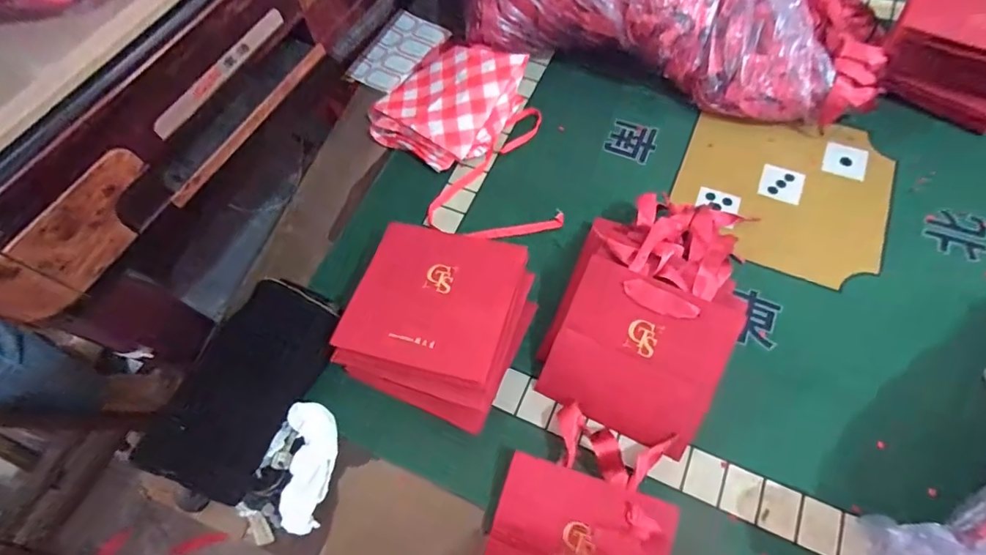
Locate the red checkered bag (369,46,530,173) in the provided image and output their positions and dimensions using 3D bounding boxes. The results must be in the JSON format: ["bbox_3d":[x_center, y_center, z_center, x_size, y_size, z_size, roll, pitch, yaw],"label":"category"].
[{"bbox_3d":[-0.057,-0.215,0.598,0.151,0.064,0.154,30,69,16],"label":"red checkered bag"}]

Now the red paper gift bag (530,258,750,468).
[{"bbox_3d":[0.127,0.068,0.436,0.138,0.007,0.136,23,96,15],"label":"red paper gift bag"}]

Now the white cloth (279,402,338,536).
[{"bbox_3d":[-0.162,0.166,0.436,0.033,0.035,0.104,-2,64,2],"label":"white cloth"}]

